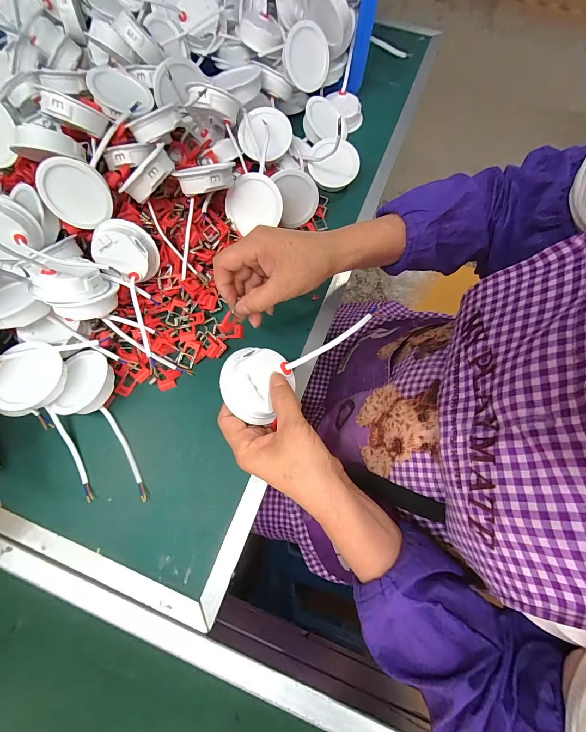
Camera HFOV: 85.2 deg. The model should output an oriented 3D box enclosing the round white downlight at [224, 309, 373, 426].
[{"bbox_3d":[0.009,-0.008,0.297,0.160,0.028,0.063,-29,77,-13],"label":"round white downlight"}]

